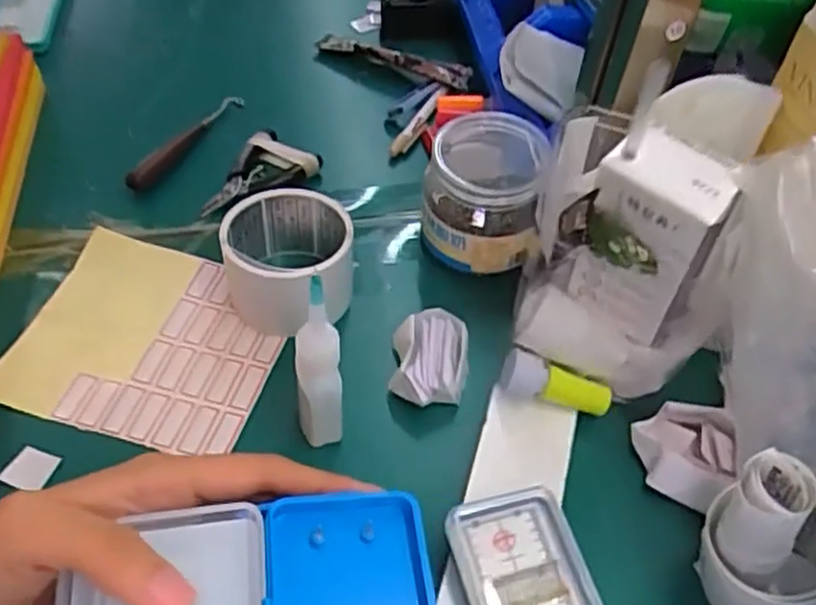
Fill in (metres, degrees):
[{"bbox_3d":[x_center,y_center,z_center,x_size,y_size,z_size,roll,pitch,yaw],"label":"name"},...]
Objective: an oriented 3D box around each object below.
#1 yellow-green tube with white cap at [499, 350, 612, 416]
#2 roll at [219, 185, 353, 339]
[{"bbox_3d":[0.081,0.046,0.410,0.060,0.015,0.017,19,51,3],"label":"yellow-green tube with white cap"},{"bbox_3d":[-0.072,-0.027,0.451,0.077,0.049,0.075,-7,49,-10],"label":"roll"}]

